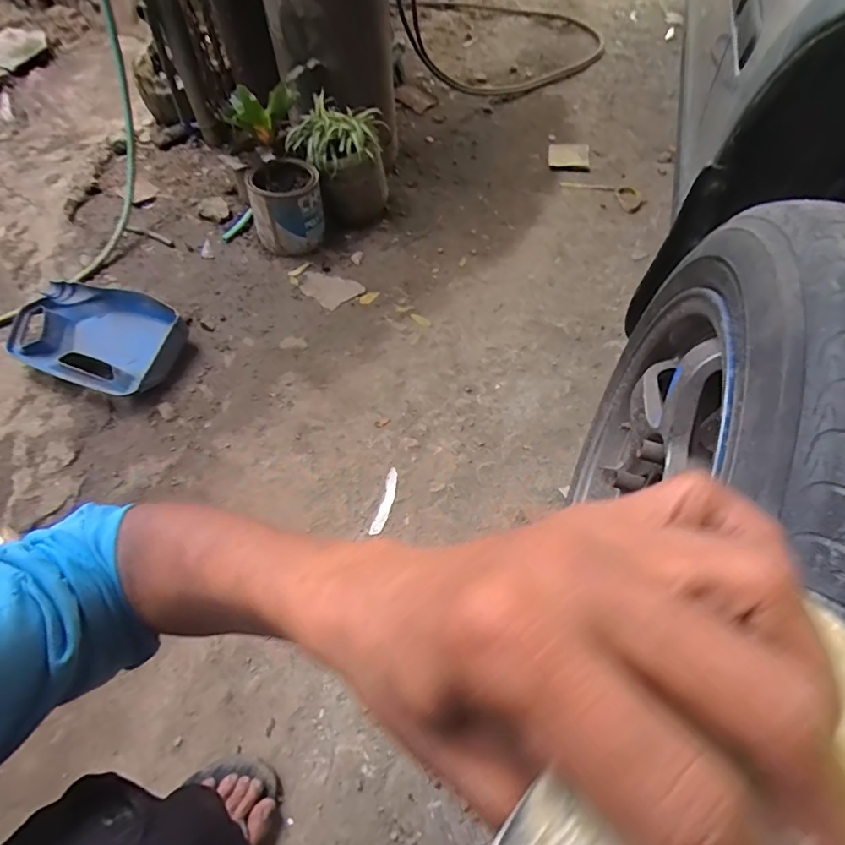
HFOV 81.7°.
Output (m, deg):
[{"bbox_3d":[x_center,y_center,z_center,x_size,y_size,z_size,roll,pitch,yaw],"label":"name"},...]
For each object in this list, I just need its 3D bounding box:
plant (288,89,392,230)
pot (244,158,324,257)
[{"bbox_3d":[-0.182,-0.584,1.133,0.219,0.224,0.172,-25,62,-16],"label":"plant"},{"bbox_3d":[-0.302,-0.479,1.098,0.156,0.142,0.132,-14,60,-10],"label":"pot"}]

